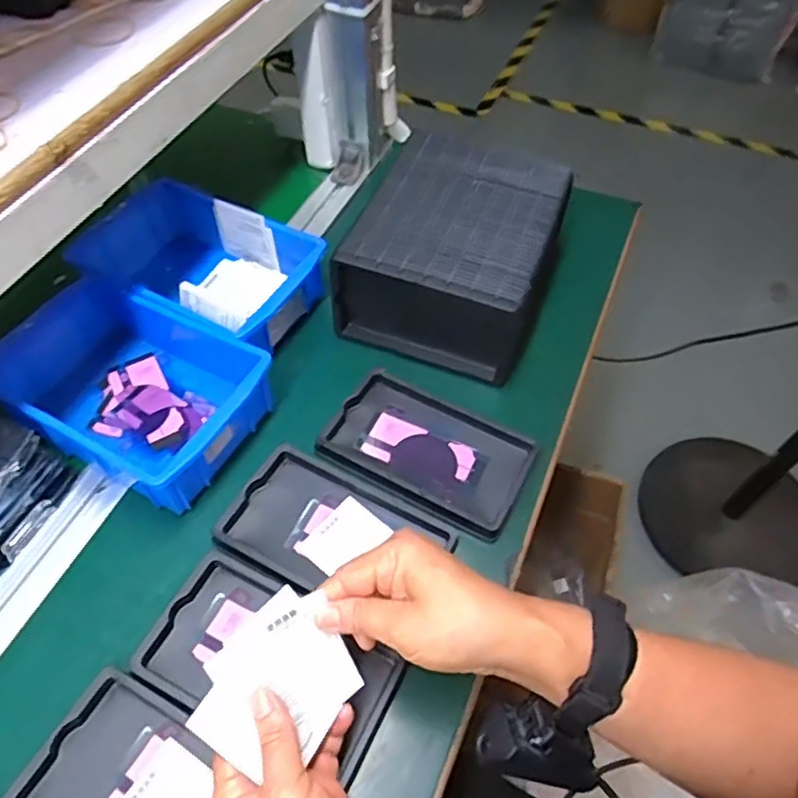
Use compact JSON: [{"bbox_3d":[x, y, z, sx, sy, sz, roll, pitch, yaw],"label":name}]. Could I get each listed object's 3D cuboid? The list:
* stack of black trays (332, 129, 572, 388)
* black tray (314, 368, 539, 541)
[{"bbox_3d":[0.052,-0.130,0.599,0.162,0.105,0.180,18,56,13],"label":"stack of black trays"},{"bbox_3d":[0.026,0.037,0.530,0.157,0.013,0.100,26,58,17],"label":"black tray"}]

